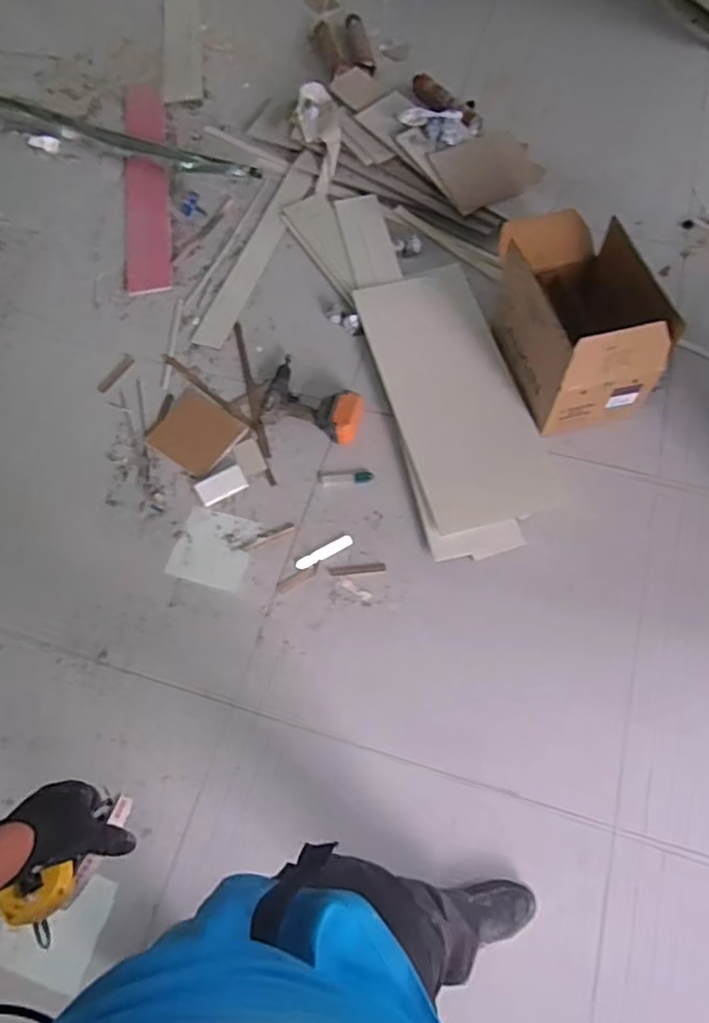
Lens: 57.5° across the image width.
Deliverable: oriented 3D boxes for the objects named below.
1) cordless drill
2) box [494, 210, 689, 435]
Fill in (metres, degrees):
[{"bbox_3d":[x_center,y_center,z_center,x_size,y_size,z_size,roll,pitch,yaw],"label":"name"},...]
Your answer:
[{"bbox_3d":[-0.097,-0.281,1.598,0.252,0.076,0.178,17,66,12],"label":"cordless drill"},{"bbox_3d":[0.475,-0.426,1.443,0.238,0.305,0.408,-17,64,-5],"label":"box"}]

